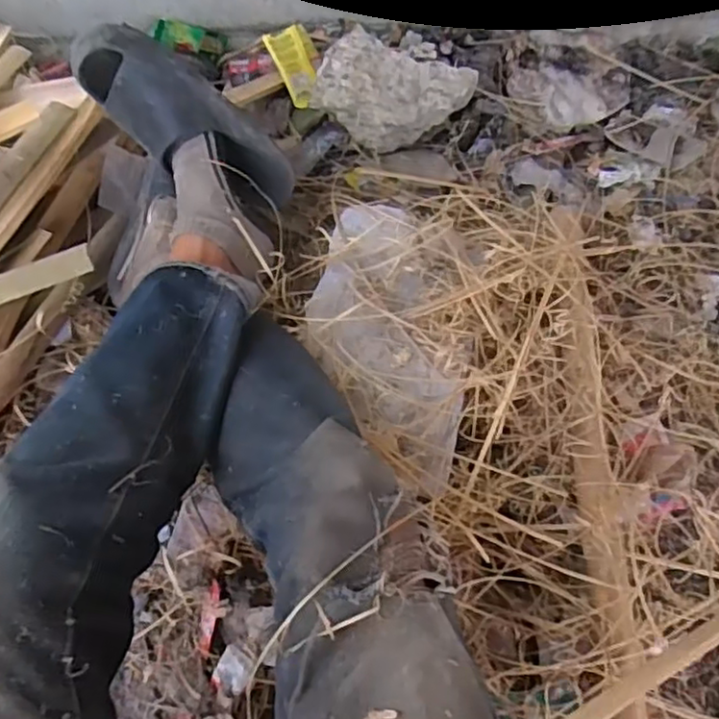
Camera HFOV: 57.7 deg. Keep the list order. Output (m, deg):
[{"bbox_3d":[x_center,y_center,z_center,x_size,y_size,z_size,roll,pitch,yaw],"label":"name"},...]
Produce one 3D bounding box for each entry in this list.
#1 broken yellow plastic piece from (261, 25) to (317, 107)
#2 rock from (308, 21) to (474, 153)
[{"bbox_3d":[-0.094,-0.466,1.043,0.084,0.033,0.117,-34,103,-21],"label":"broken yellow plastic piece"},{"bbox_3d":[0.052,-0.407,1.021,0.223,0.111,0.154,18,59,9],"label":"rock"}]

